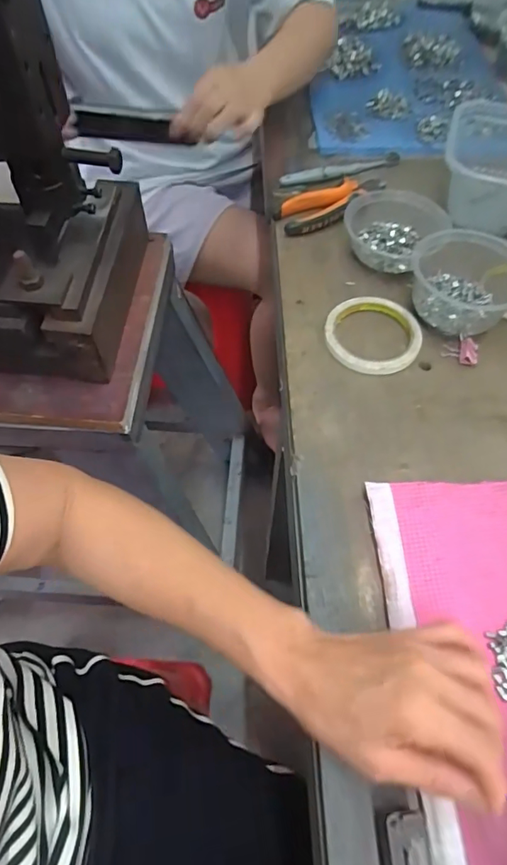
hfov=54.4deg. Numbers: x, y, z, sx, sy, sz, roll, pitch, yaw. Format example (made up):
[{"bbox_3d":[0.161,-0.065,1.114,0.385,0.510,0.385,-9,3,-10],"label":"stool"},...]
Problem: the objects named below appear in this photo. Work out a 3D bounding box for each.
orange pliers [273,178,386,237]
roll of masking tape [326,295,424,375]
[{"bbox_3d":[0.100,-0.280,0.606,0.144,0.023,0.050,-20,61,-13],"label":"orange pliers"},{"bbox_3d":[0.124,-0.103,0.506,0.097,0.008,0.097,1,58,-1],"label":"roll of masking tape"}]

